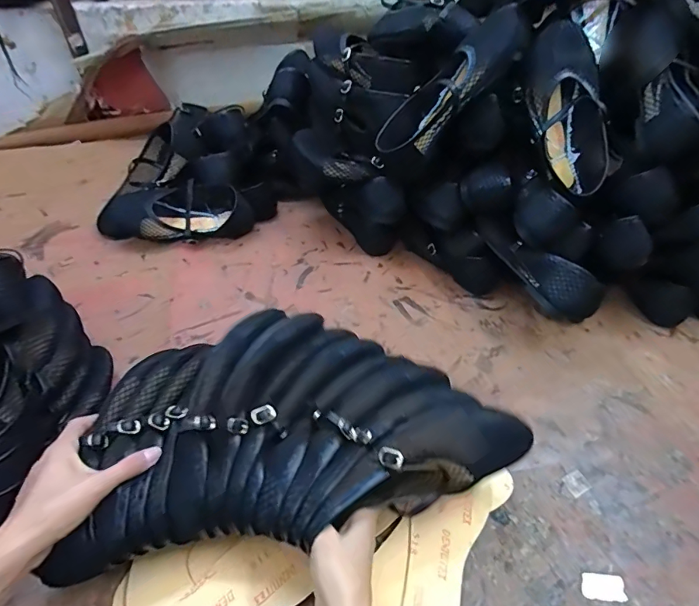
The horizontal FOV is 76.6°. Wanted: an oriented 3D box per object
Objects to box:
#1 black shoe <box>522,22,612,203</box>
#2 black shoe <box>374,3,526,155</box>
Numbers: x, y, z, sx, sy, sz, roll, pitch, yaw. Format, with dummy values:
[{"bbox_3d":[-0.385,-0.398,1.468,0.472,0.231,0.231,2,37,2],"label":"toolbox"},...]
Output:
[{"bbox_3d":[0.302,-0.271,0.615,0.102,0.056,0.249,-7,85,-4],"label":"black shoe"},{"bbox_3d":[0.141,-0.291,0.599,0.248,0.056,0.095,-42,44,13],"label":"black shoe"}]

